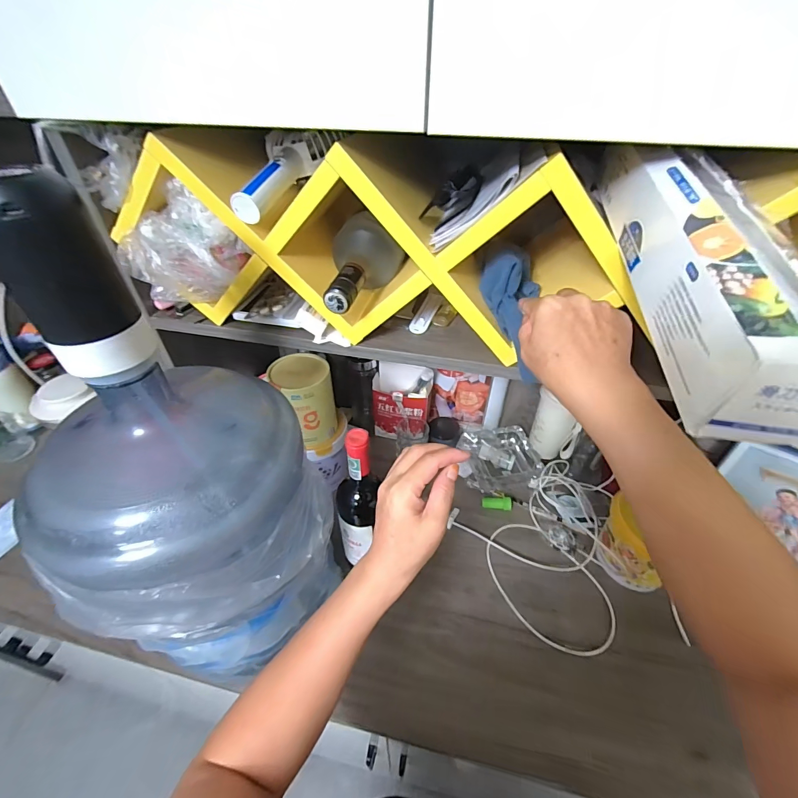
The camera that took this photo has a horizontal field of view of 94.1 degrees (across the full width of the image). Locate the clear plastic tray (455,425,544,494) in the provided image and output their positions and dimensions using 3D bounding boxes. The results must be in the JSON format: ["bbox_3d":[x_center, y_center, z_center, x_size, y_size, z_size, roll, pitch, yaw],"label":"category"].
[{"bbox_3d":[0.210,0.117,0.787,0.164,0.049,0.154,-1,42,-2],"label":"clear plastic tray"}]

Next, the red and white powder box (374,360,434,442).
[{"bbox_3d":[0.006,0.009,0.811,0.121,0.167,0.064,10,43,11],"label":"red and white powder box"}]

